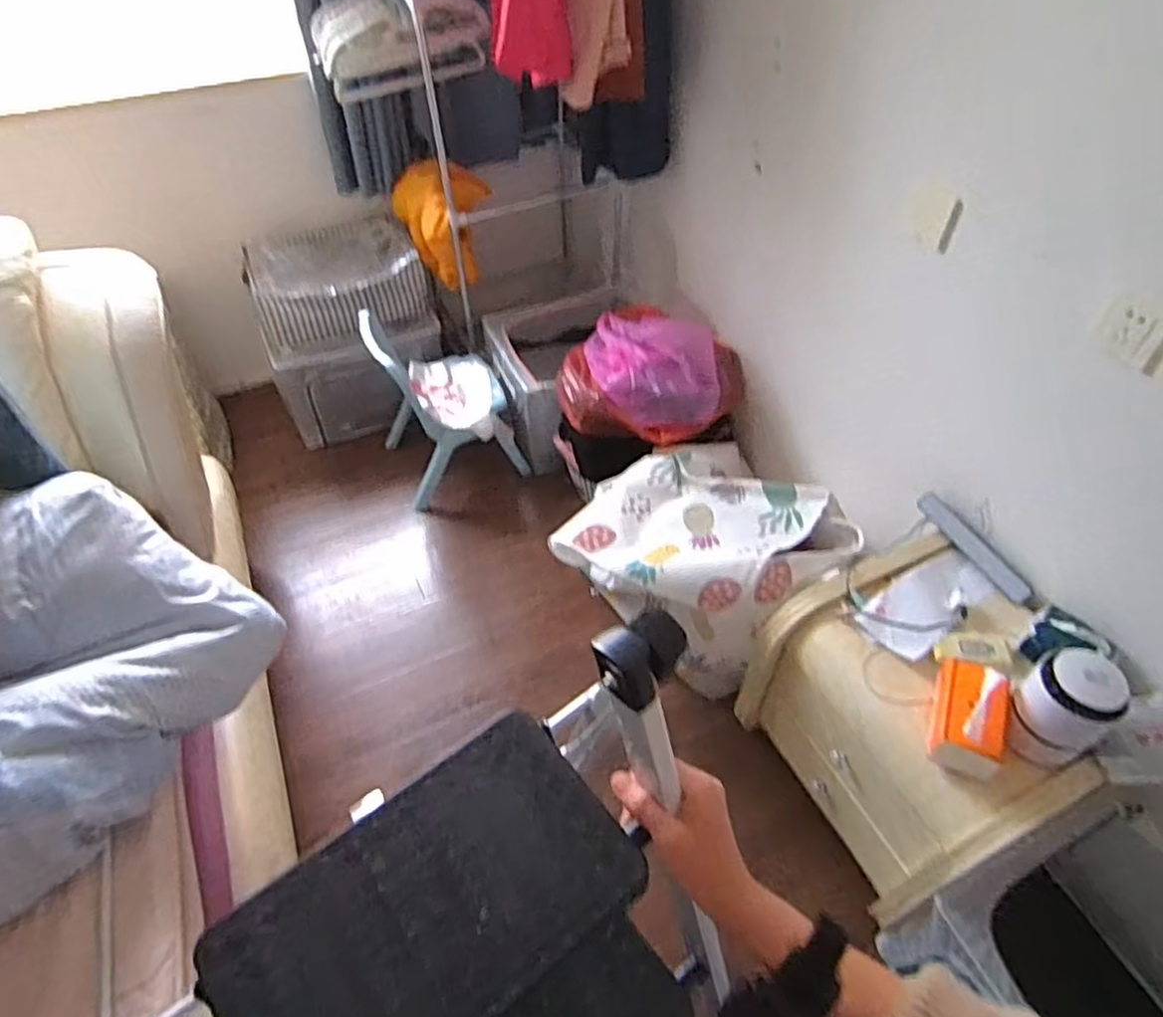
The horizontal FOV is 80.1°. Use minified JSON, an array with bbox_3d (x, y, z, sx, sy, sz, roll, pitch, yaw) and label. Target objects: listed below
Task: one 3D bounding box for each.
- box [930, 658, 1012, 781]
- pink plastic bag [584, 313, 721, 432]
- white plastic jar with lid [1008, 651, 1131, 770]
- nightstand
[{"bbox_3d":[0.614,0.323,1.083,0.097,0.086,0.170,19,51,17],"label":"box"},{"bbox_3d":[0.190,-0.380,1.859,0.366,0.123,0.318,8,49,7],"label":"pink plastic bag"},{"bbox_3d":[0.715,0.302,1.038,0.101,0.183,0.111,0,48,0],"label":"white plastic jar with lid"},{"bbox_3d":[0.636,0.420,1.338,0.380,0.425,0.516,-18,51,-16],"label":"nightstand"}]

